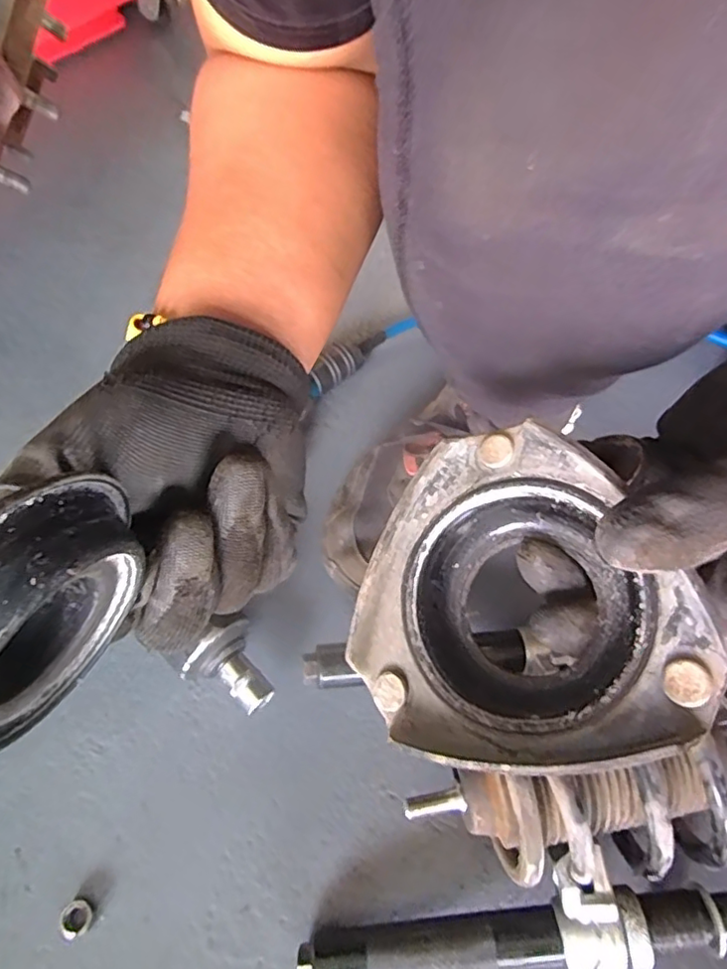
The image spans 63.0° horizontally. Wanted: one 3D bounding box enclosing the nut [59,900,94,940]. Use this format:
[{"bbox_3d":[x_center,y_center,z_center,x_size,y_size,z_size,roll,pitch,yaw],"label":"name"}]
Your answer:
[{"bbox_3d":[-0.189,0.284,0.388,0.020,0.007,0.020,2,61,-3],"label":"nut"}]

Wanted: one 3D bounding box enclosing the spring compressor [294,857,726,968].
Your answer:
[{"bbox_3d":[0.118,0.271,0.364,0.319,0.043,0.056,-11,65,5],"label":"spring compressor"}]

